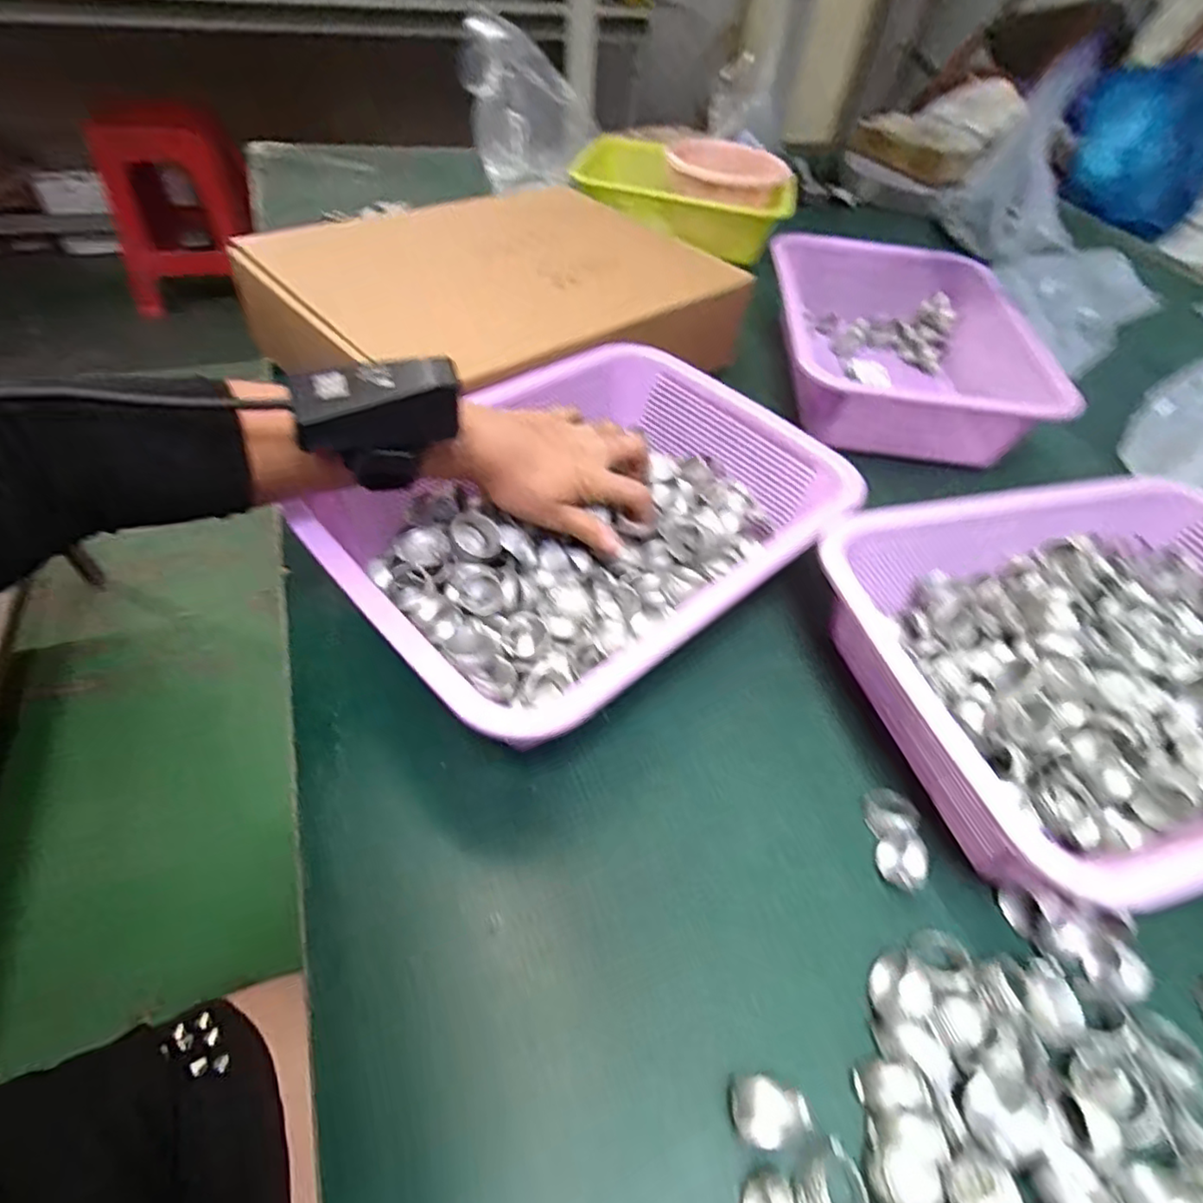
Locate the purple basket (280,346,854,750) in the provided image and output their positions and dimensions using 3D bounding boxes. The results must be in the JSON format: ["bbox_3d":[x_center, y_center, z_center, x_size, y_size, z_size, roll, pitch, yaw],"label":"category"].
[{"bbox_3d":[-0.006,-0.056,0.400,0.305,0.071,0.224,-35,62,-27],"label":"purple basket"}]

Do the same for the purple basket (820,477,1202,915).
[{"bbox_3d":[0.295,0.033,0.368,0.296,0.071,0.223,-10,54,-13],"label":"purple basket"}]

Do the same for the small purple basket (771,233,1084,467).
[{"bbox_3d":[0.273,-0.239,0.612,0.215,0.086,0.282,8,49,2],"label":"small purple basket"}]

